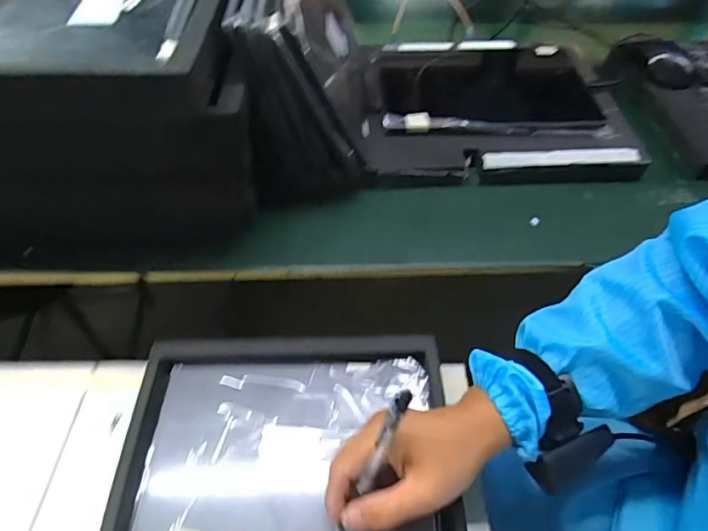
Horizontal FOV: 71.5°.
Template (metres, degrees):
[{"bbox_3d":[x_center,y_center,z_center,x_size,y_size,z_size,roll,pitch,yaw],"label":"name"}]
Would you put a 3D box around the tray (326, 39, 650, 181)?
[{"bbox_3d":[0.145,-0.196,0.604,0.337,0.050,0.250,-2,49,-3],"label":"tray"}]

